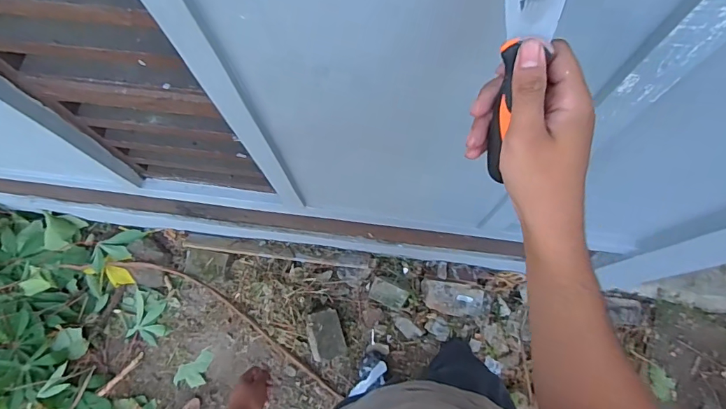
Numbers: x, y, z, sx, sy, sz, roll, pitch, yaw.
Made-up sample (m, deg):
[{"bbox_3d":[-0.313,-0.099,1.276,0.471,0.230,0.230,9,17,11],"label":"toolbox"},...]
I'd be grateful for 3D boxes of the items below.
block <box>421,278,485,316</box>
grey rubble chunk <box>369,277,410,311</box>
[{"bbox_3d":[0.303,0.322,1.478,0.208,0.069,0.104,9,74,5],"label":"block"},{"bbox_3d":[0.085,0.311,1.489,0.129,0.041,0.076,26,76,9],"label":"grey rubble chunk"}]

